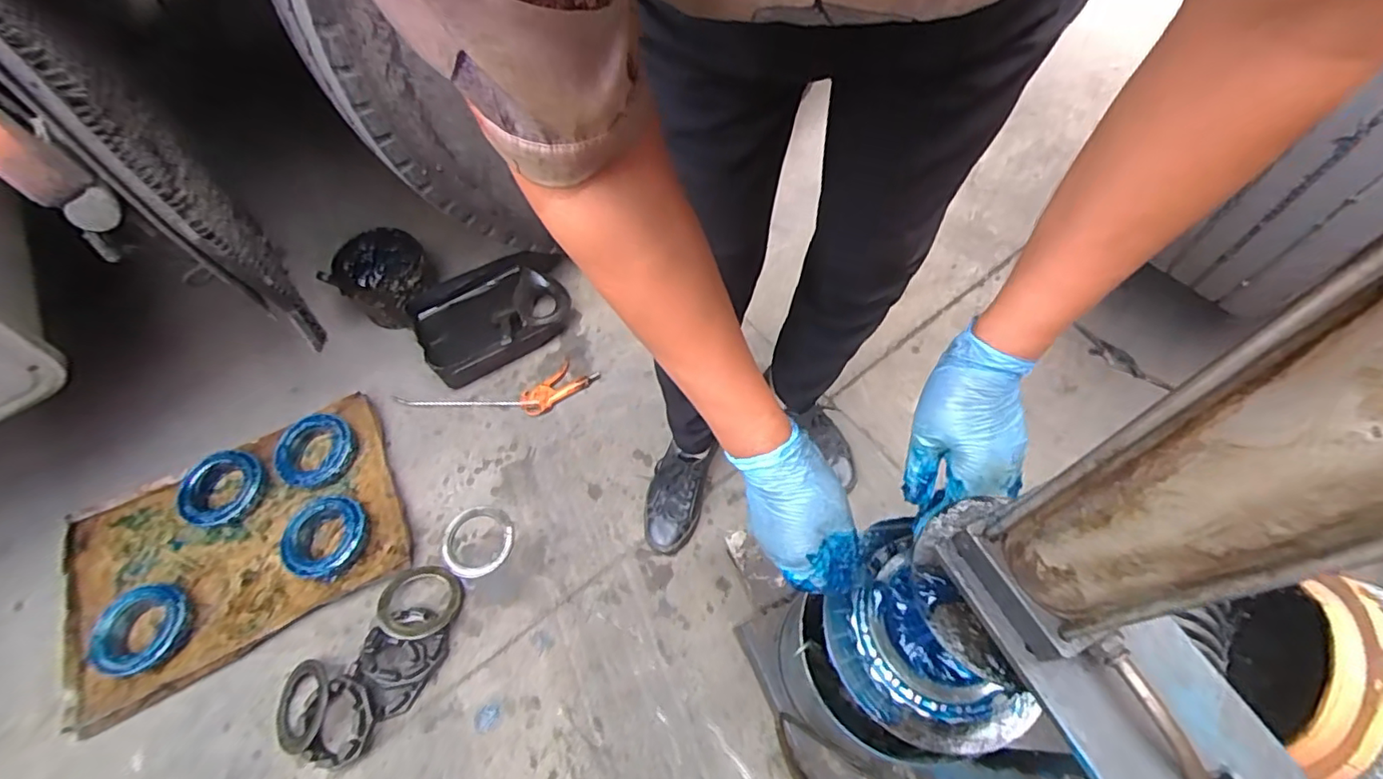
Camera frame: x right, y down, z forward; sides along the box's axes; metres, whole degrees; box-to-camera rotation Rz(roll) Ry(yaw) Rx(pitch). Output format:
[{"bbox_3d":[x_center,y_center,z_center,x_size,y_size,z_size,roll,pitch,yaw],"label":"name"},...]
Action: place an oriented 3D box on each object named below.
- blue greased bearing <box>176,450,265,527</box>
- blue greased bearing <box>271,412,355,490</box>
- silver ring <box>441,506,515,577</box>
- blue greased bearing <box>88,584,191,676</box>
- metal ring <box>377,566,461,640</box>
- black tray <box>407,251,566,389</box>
[{"bbox_3d":[-0.851,0.181,1.054,0.125,0.043,0.134,-1,60,2],"label":"blue greased bearing"},{"bbox_3d":[-0.690,0.117,1.074,0.116,0.058,0.138,28,65,17],"label":"blue greased bearing"},{"bbox_3d":[-0.372,0.261,1.009,0.123,0.022,0.121,-1,60,2],"label":"silver ring"},{"bbox_3d":[-0.887,0.388,0.942,0.134,0.036,0.138,-4,60,1],"label":"blue greased bearing"},{"bbox_3d":[-0.439,0.342,0.941,0.127,0.016,0.117,2,44,-2],"label":"metal ring"},{"bbox_3d":[-0.408,-0.162,1.203,0.318,0.085,0.244,-32,63,-14],"label":"black tray"}]

